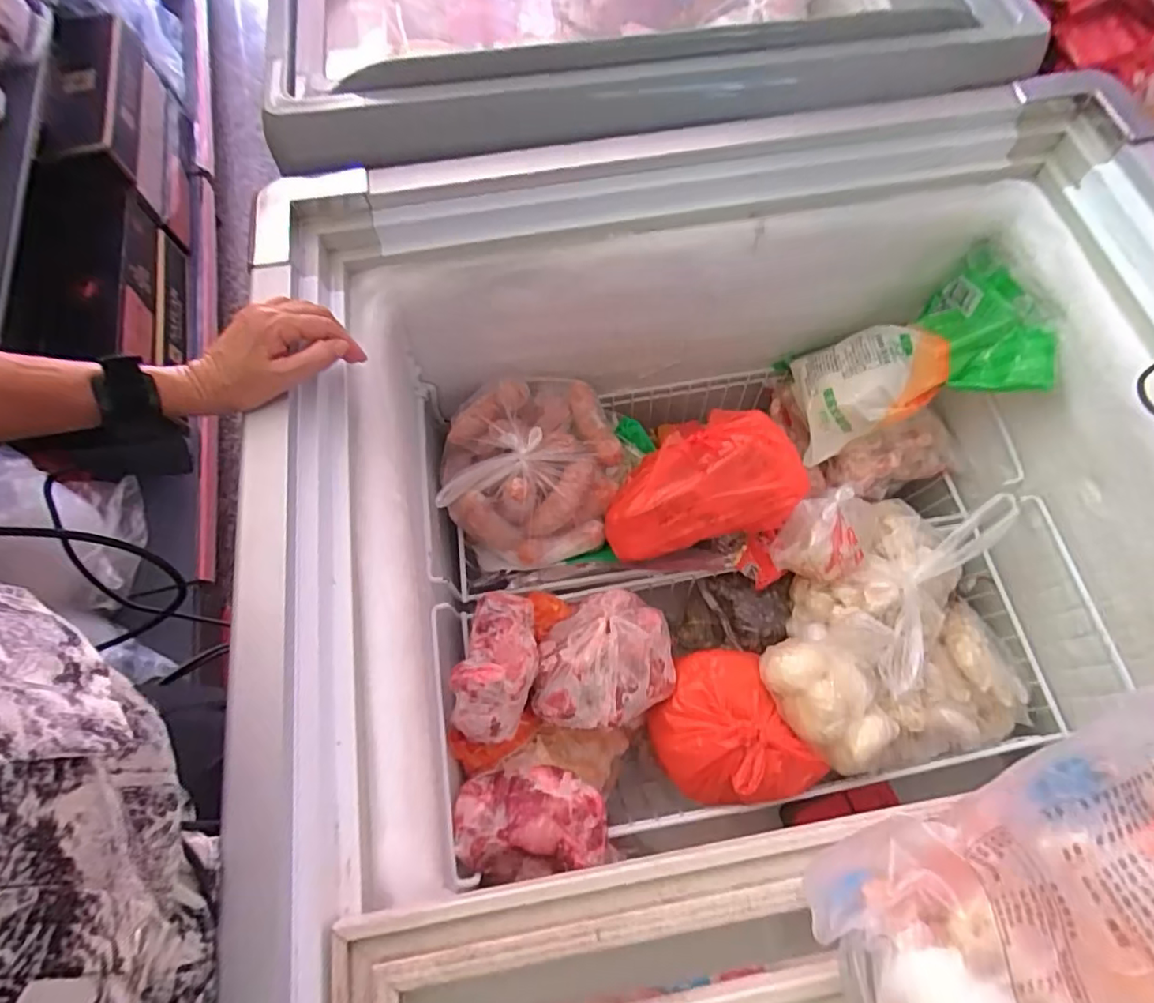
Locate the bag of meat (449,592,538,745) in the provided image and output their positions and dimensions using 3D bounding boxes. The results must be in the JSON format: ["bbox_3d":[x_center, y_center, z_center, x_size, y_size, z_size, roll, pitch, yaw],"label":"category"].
[{"bbox_3d":[-0.087,0.180,0.652,0.081,0.080,0.169,7,54,1],"label":"bag of meat"}]

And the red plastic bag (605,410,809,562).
[{"bbox_3d":[0.146,-0.024,0.694,0.223,0.099,0.135,-9,69,-5],"label":"red plastic bag"}]

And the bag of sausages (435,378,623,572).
[{"bbox_3d":[-0.059,-0.040,0.745,0.223,0.098,0.228,-7,69,-4],"label":"bag of sausages"}]

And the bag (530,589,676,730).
[{"bbox_3d":[0.029,0.184,0.672,0.167,0.058,0.146,-10,69,-5],"label":"bag"}]

